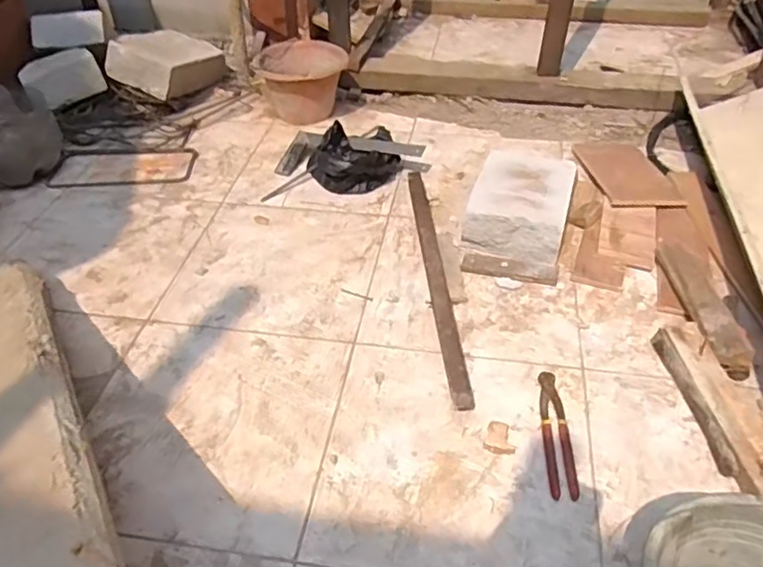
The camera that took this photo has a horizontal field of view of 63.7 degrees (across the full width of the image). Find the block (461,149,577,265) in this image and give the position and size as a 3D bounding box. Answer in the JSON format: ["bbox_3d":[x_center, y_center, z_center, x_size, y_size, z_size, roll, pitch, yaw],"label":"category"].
[{"bbox_3d":[0.298,-0.169,1.315,0.197,0.095,0.262,12,44,15],"label":"block"}]

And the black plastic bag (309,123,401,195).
[{"bbox_3d":[-0.062,-0.310,1.501,0.218,0.085,0.181,-22,46,-20],"label":"black plastic bag"}]

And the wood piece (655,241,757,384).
[{"bbox_3d":[0.586,0.028,1.126,0.076,0.052,0.333,0,43,3],"label":"wood piece"}]

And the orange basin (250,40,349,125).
[{"bbox_3d":[-0.227,-0.582,1.762,0.249,0.153,0.252,-12,43,-11],"label":"orange basin"}]

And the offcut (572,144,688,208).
[{"bbox_3d":[0.571,-0.265,1.459,0.154,0.016,0.317,-8,40,0],"label":"offcut"}]

